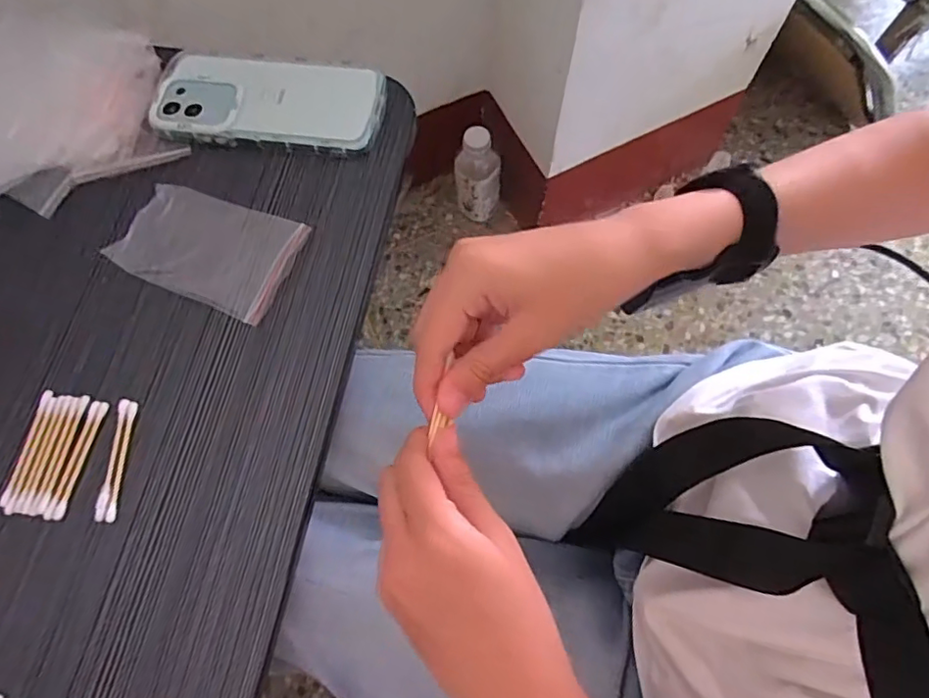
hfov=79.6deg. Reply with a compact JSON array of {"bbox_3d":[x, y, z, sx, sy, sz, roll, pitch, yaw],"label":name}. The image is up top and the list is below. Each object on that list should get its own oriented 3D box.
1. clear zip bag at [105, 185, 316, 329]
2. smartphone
[{"bbox_3d":[-0.174,-0.069,0.376,0.116,0.005,0.075,20,72,9],"label":"clear zip bag"},{"bbox_3d":[-0.146,-0.184,0.414,0.166,0.008,0.075,7,71,4],"label":"smartphone"}]

